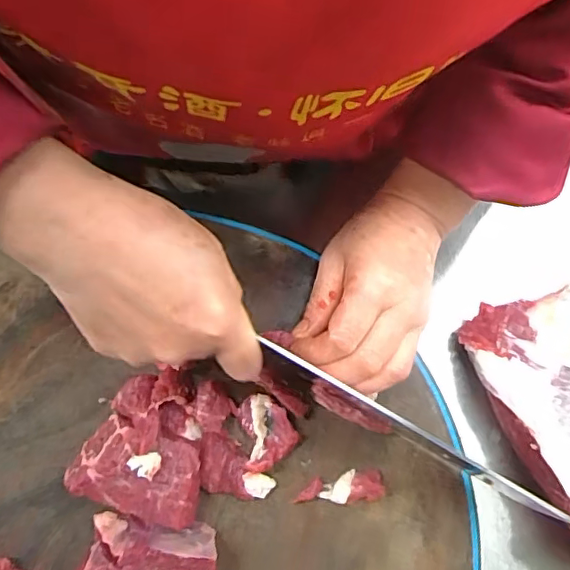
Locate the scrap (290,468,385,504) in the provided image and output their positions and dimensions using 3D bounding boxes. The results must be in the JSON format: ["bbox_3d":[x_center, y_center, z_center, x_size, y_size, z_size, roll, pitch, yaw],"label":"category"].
[{"bbox_3d":[0.032,0.119,0.331,0.051,0.013,0.017,-3,79,-2],"label":"scrap"}]

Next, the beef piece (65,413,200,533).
[{"bbox_3d":[-0.083,0.106,0.323,0.072,0.030,0.046,17,79,2],"label":"beef piece"}]

